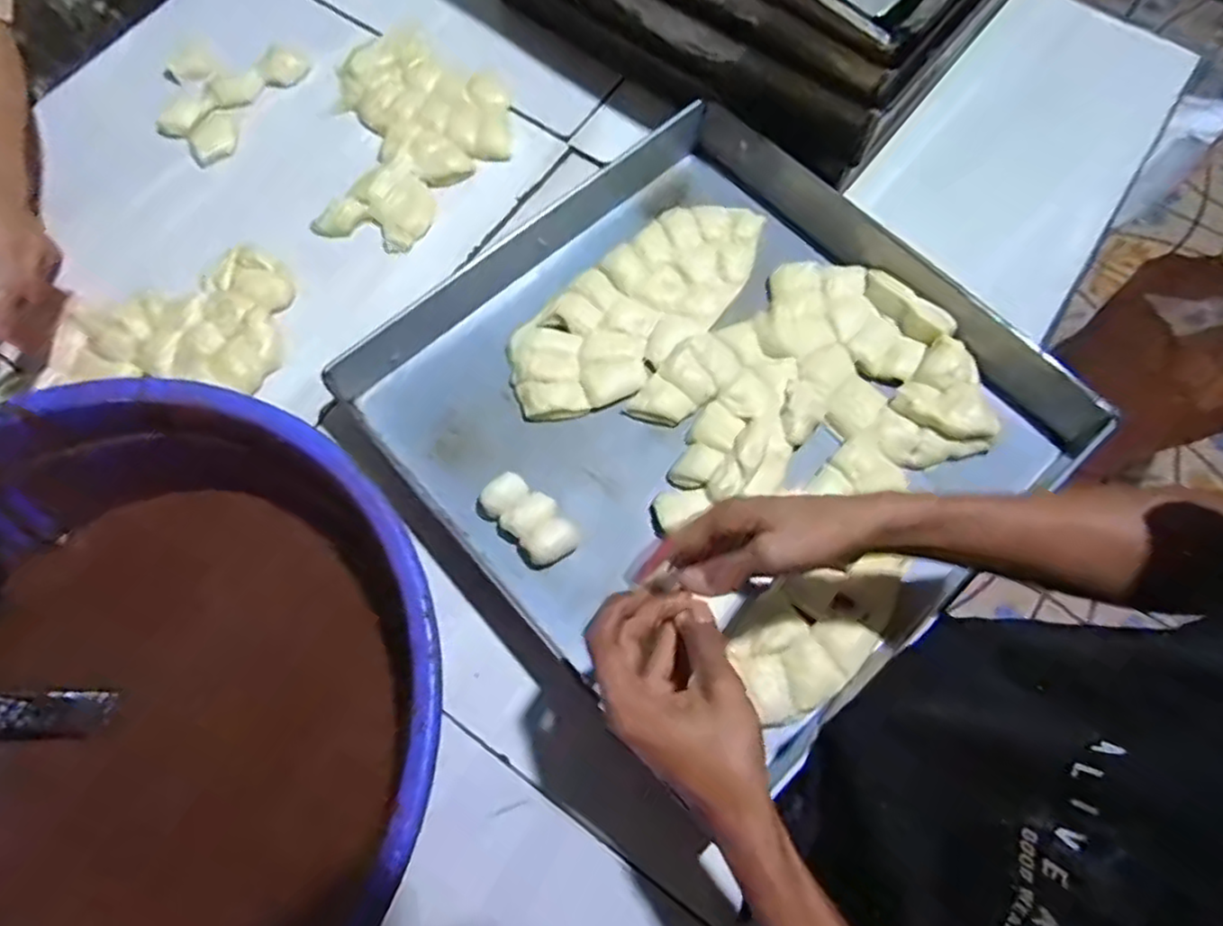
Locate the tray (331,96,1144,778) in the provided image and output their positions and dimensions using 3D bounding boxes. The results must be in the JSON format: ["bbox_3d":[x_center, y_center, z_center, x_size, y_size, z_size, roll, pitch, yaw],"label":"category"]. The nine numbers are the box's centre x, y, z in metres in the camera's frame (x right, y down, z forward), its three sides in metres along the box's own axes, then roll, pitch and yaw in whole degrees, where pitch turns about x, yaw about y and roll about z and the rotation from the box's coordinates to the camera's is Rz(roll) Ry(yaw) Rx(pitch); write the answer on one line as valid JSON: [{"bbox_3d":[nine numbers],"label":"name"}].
[{"bbox_3d":[0.069,-0.052,0.575,0.450,0.054,0.486,-41,73,-15],"label":"tray"}]

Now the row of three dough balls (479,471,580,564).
[{"bbox_3d":[-0.065,0.045,0.559,0.043,0.025,0.081,-41,72,-15],"label":"row of three dough balls"}]

